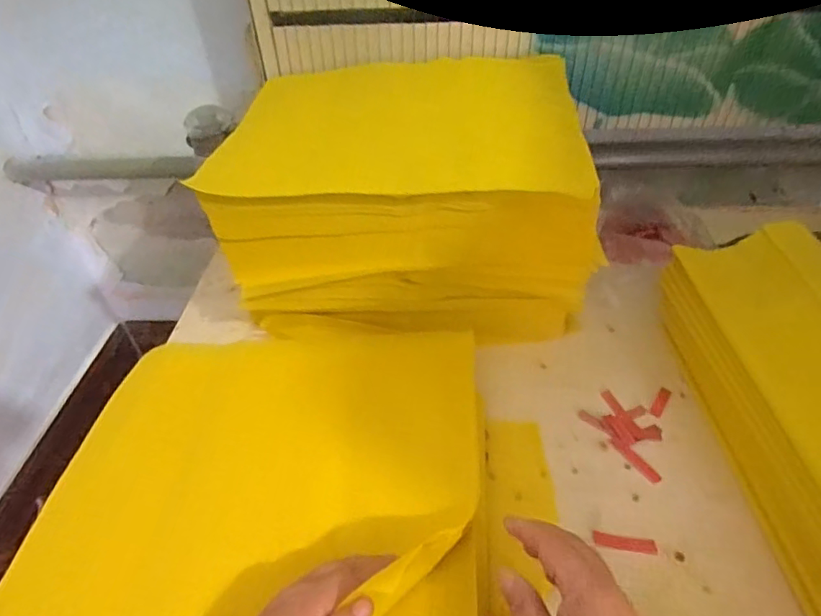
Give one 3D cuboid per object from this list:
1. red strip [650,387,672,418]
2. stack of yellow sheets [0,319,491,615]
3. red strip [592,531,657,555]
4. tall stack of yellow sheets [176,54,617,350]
[{"bbox_3d":[0.247,0.093,0.517,0.010,0.006,0.041,25,49,28],"label":"red strip"},{"bbox_3d":[-0.117,0.140,0.450,0.360,0.033,0.369,2,42,5],"label":"stack of yellow sheets"},{"bbox_3d":[0.169,0.185,0.412,0.047,0.004,0.012,5,43,9],"label":"red strip"},{"bbox_3d":[0.000,-0.122,0.611,0.353,0.216,0.264,0,42,3],"label":"tall stack of yellow sheets"}]

